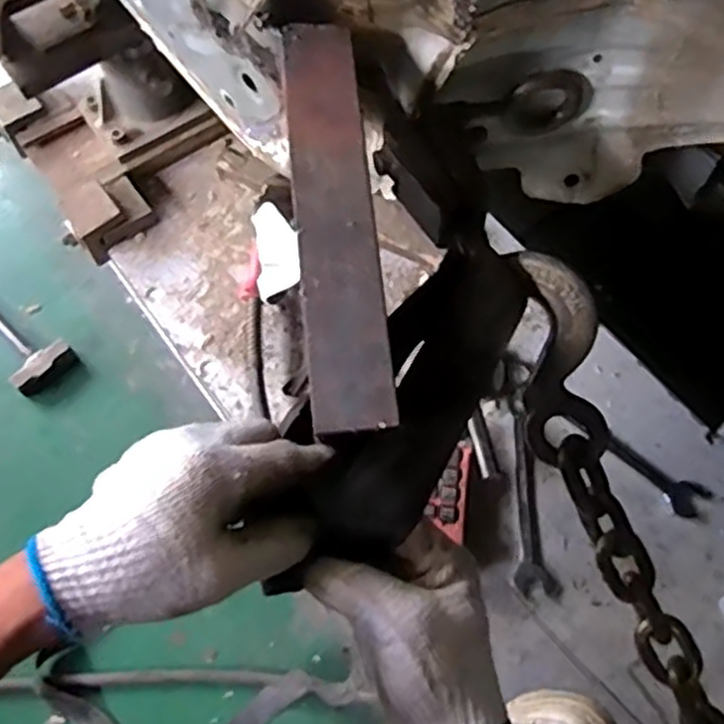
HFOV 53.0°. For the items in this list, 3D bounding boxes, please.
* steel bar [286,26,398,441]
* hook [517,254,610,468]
[{"bbox_3d":[-0.017,-0.092,0.435,0.045,0.021,0.274,-5,65,-2],"label":"steel bar"},{"bbox_3d":[0.137,-0.001,0.497,0.062,0.145,0.026,-10,22,-4],"label":"hook"}]

